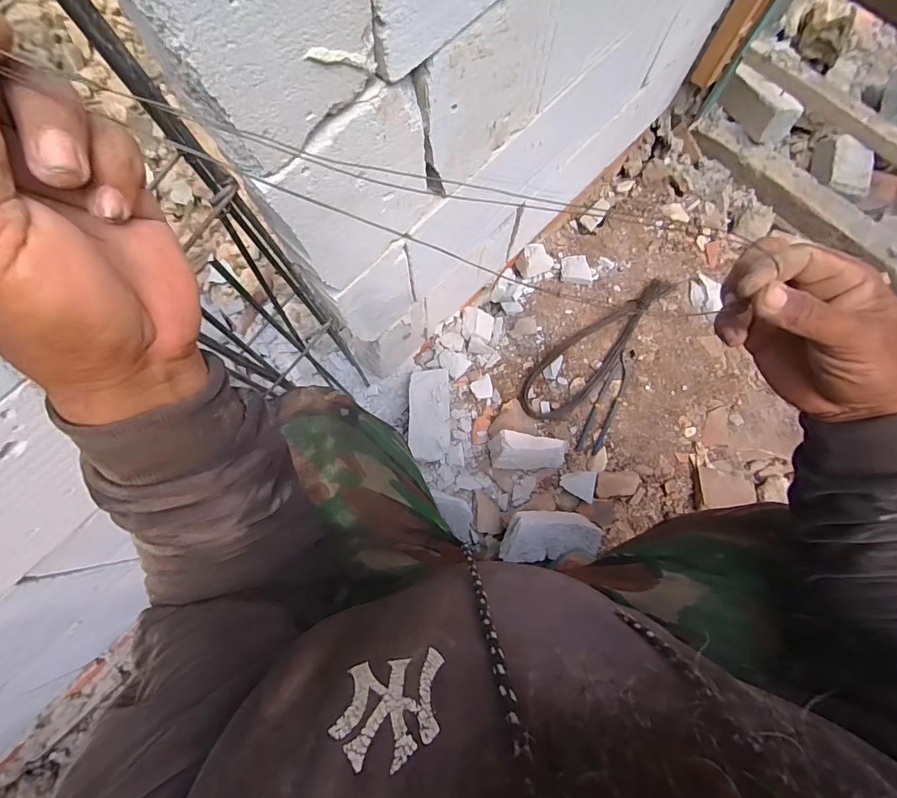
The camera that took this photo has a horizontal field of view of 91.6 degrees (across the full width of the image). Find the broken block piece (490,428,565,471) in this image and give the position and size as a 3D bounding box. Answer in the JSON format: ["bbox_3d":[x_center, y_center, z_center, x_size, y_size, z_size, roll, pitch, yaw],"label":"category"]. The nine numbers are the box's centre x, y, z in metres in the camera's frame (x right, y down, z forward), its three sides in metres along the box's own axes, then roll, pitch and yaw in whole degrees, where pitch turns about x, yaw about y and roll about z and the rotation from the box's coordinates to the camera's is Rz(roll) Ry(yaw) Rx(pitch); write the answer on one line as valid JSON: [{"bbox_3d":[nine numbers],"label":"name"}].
[{"bbox_3d":[0.155,0.100,0.824,0.150,0.085,0.066,3,77,1],"label":"broken block piece"}]

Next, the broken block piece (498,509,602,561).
[{"bbox_3d":[0.193,0.241,0.772,0.210,0.051,0.084,4,76,-23],"label":"broken block piece"}]

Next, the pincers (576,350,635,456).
[{"bbox_3d":[0.327,0.004,0.892,0.047,0.016,0.225,25,79,6],"label":"pincers"}]

